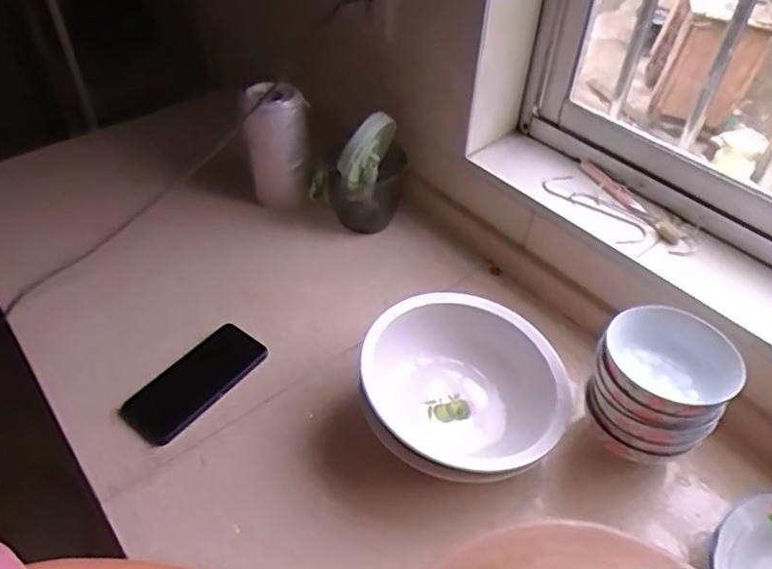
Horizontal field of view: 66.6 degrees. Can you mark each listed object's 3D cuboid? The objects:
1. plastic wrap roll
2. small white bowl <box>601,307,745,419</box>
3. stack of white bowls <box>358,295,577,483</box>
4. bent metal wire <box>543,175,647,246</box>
[{"bbox_3d":[-0.164,-0.212,0.906,0.091,0.167,0.088,-8,46,-9],"label":"plastic wrap roll"},{"bbox_3d":[0.290,0.082,0.603,0.145,0.059,0.121,-32,54,-29],"label":"small white bowl"},{"bbox_3d":[0.088,0.125,0.661,0.225,0.108,0.220,-1,45,-2],"label":"stack of white bowls"},{"bbox_3d":[0.276,-0.102,0.785,0.047,0.011,0.159,-25,51,-24],"label":"bent metal wire"}]

